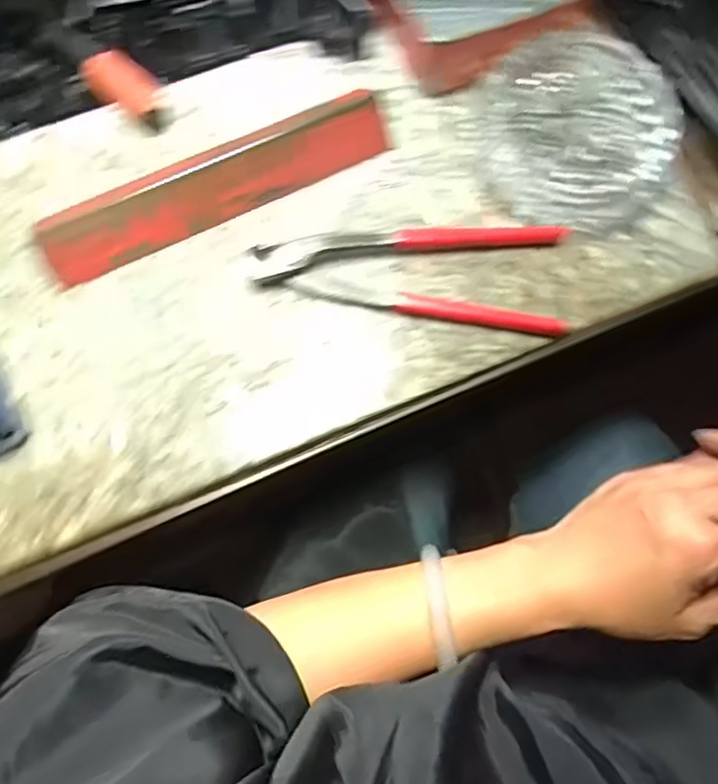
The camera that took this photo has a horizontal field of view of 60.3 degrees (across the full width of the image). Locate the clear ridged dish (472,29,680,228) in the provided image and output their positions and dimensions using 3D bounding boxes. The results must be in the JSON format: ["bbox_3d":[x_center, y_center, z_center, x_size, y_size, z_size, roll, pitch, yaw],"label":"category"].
[{"bbox_3d":[0.137,-0.164,0.389,0.125,0.033,0.117,1,78,-3],"label":"clear ridged dish"}]

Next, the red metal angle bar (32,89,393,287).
[{"bbox_3d":[-0.086,-0.130,0.382,0.218,0.027,0.039,-25,81,-8],"label":"red metal angle bar"}]

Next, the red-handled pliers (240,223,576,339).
[{"bbox_3d":[0.032,-0.070,0.379,0.189,0.015,0.062,2,78,-3],"label":"red-handled pliers"}]

